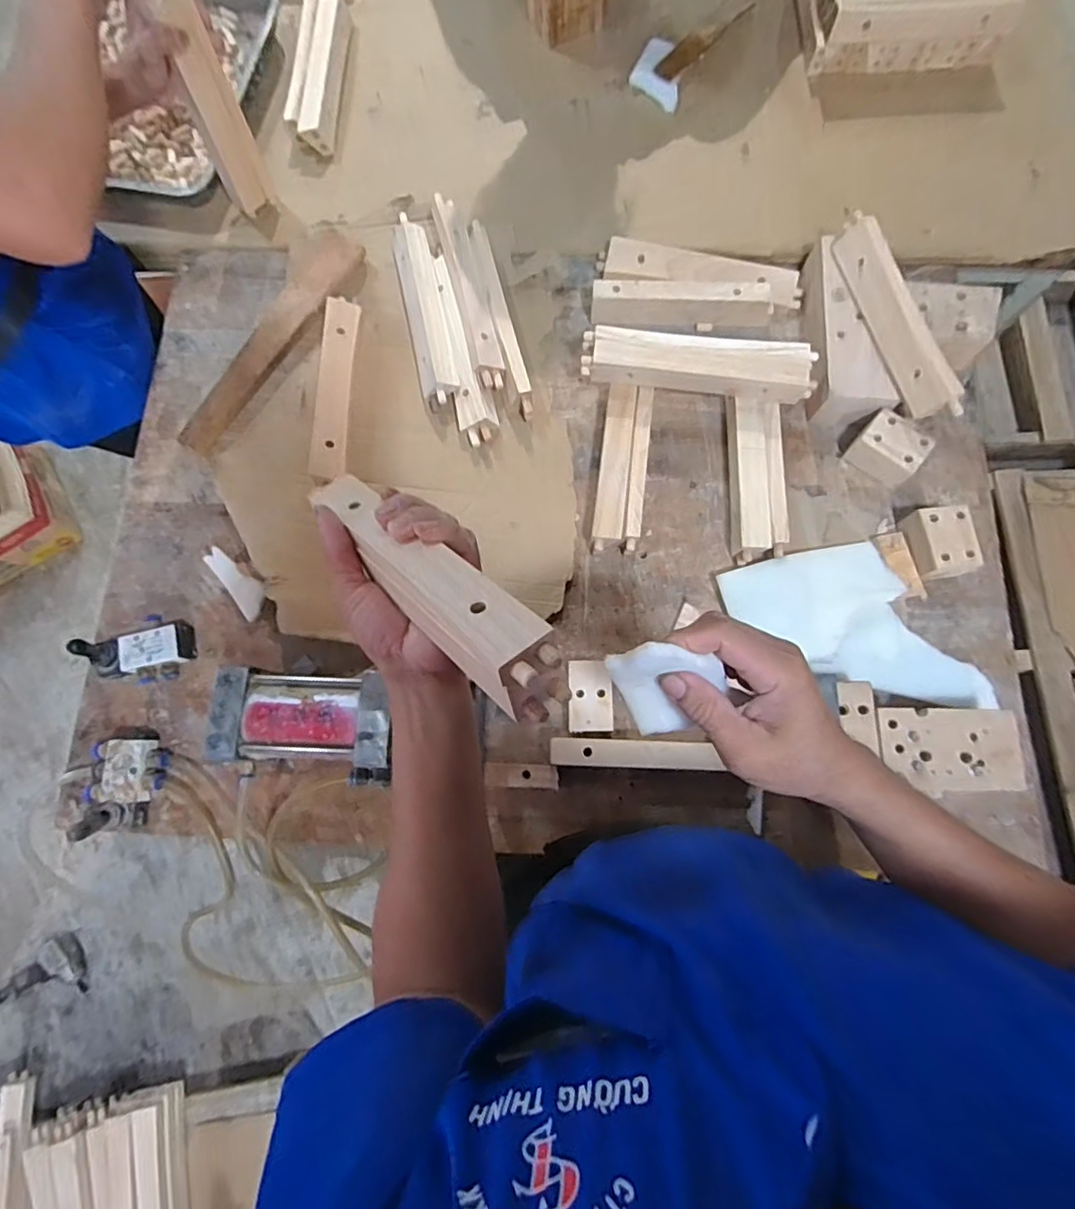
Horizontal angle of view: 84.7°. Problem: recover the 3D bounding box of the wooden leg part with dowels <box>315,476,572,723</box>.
[{"bbox_3d":[-0.075,-0.021,0.391,0.047,0.048,0.254,-44,54,-9],"label":"wooden leg part with dowels"}]

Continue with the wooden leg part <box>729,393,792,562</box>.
[{"bbox_3d":[0.261,-0.151,0.712,0.060,0.048,0.201,2,76,1],"label":"wooden leg part"}]

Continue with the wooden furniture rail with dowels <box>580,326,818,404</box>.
[{"bbox_3d":[0.189,-0.285,0.701,0.269,0.043,0.057,7,77,3],"label":"wooden furniture rail with dowels"}]

